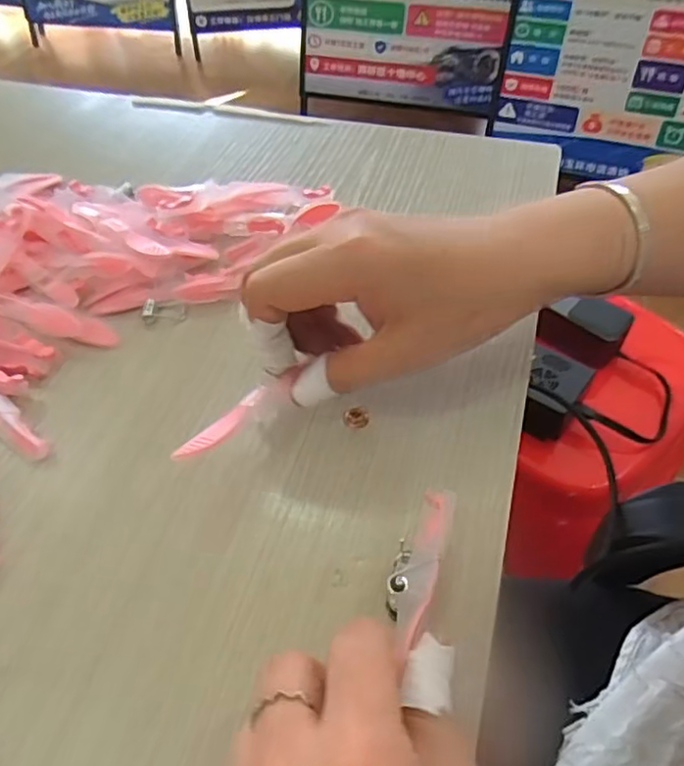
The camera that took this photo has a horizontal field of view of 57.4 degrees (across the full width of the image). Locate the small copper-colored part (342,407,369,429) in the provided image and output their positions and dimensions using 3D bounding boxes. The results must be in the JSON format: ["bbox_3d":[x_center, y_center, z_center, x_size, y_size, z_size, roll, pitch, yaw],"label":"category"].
[{"bbox_3d":[0.007,0.016,0.294,0.012,0.004,0.011,4,51,5],"label":"small copper-colored part"}]

